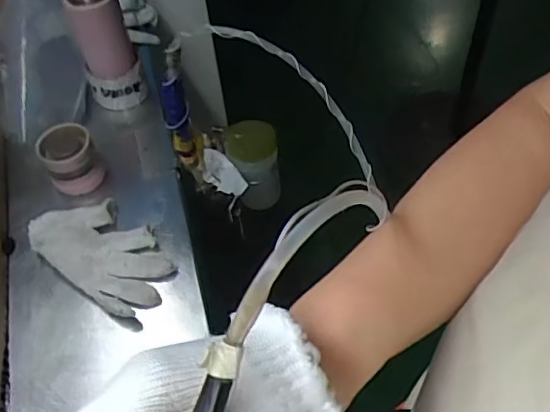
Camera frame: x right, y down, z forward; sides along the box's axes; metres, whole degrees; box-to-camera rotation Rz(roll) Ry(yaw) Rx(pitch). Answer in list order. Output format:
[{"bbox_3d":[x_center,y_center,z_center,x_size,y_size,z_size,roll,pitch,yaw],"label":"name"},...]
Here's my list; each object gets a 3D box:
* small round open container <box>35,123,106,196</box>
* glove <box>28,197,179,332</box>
[{"bbox_3d":[-0.254,-0.057,0.713,0.062,0.075,0.064,-2,54,3],"label":"small round open container"},{"bbox_3d":[-0.196,0.050,0.650,0.176,0.027,0.100,29,61,23],"label":"glove"}]

